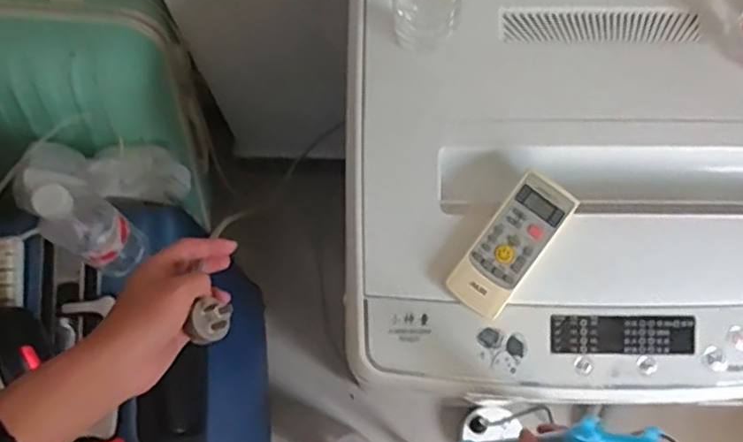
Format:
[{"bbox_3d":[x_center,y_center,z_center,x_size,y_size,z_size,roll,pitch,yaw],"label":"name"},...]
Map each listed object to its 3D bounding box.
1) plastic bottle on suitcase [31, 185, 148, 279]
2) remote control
[{"bbox_3d":[-0.291,0.005,0.676,0.057,0.177,0.059,29,76,8],"label":"plastic bottle on suitcase"},{"bbox_3d":[0.123,0.020,0.585,0.054,0.025,0.128,36,77,10],"label":"remote control"}]

